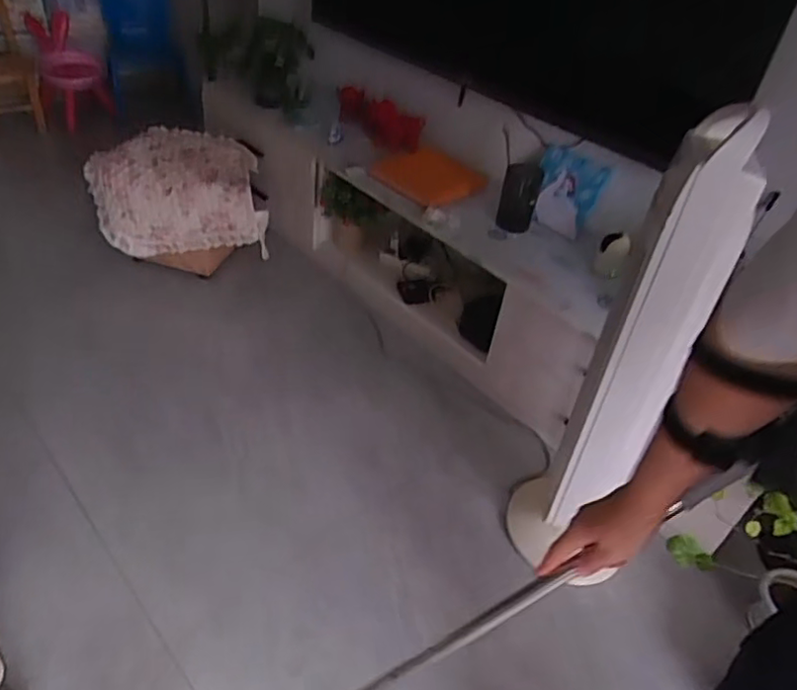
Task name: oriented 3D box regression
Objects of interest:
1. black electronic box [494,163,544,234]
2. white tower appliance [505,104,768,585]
[{"bbox_3d":[0.318,-0.388,1.656,0.095,0.176,0.025,11,15,-1],"label":"black electronic box"},{"bbox_3d":[0.409,0.065,1.157,0.207,0.944,0.201,19,41,14],"label":"white tower appliance"}]

